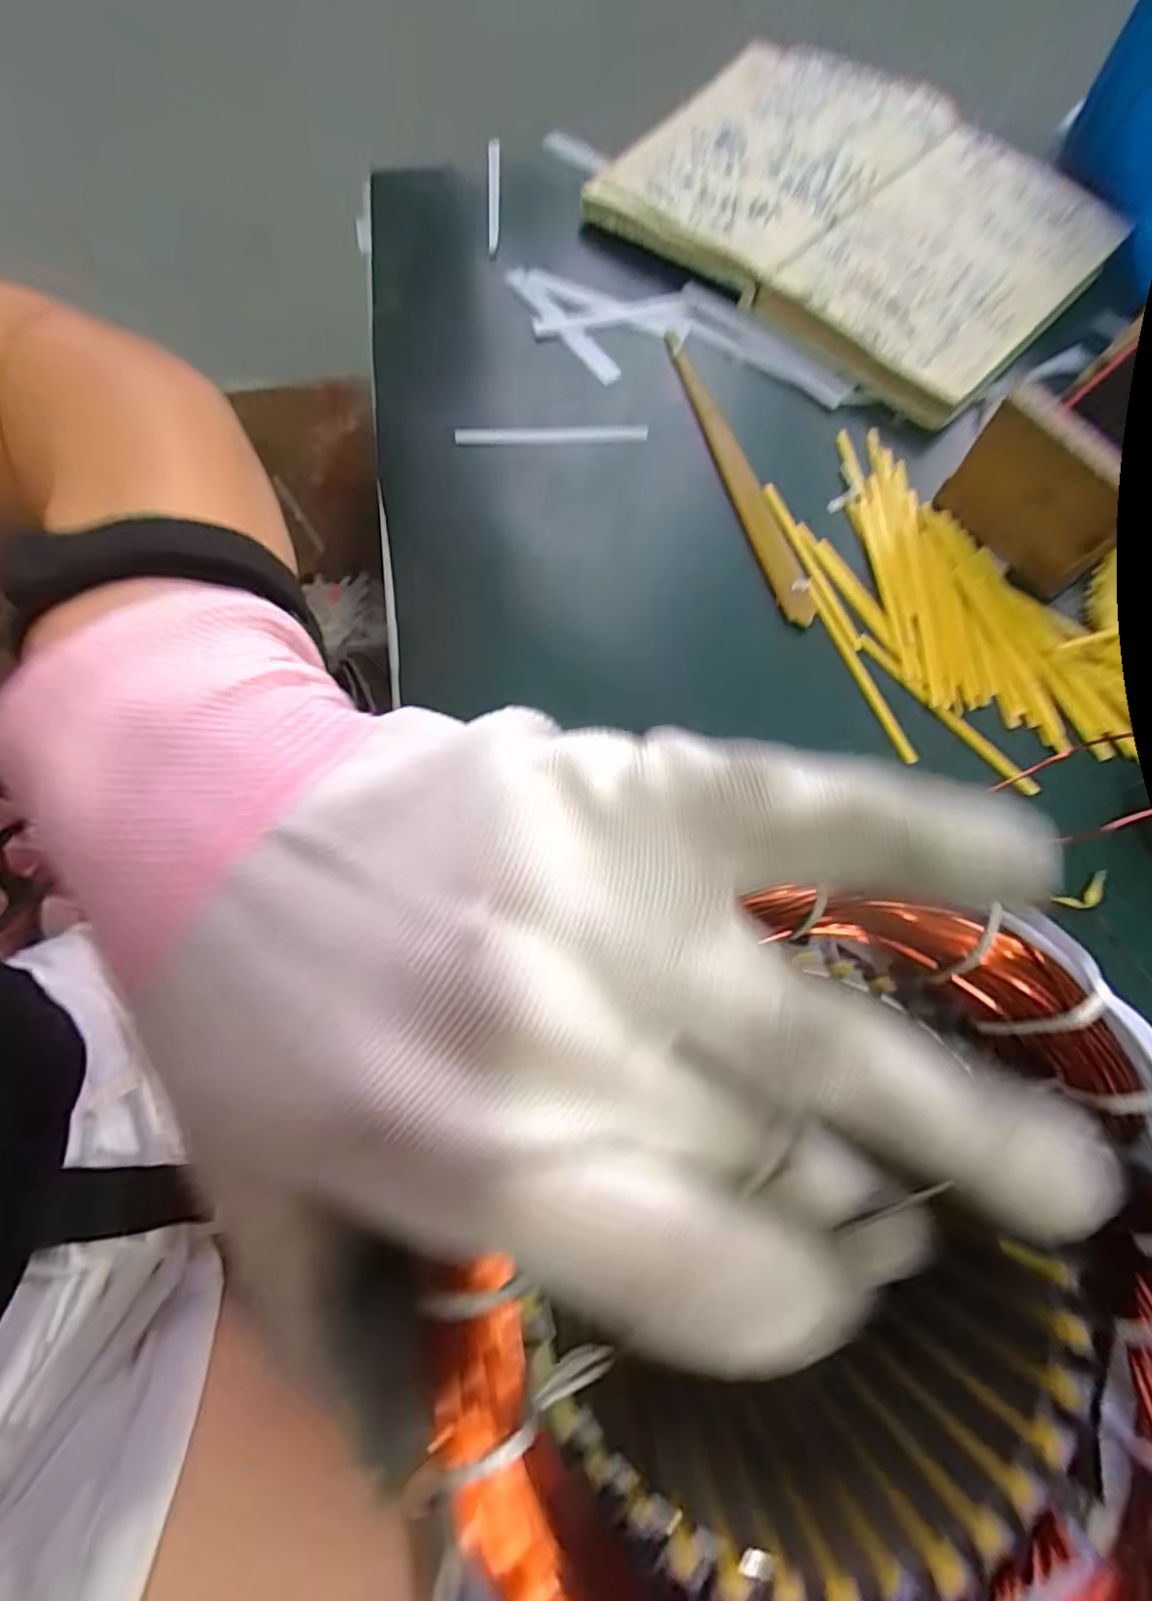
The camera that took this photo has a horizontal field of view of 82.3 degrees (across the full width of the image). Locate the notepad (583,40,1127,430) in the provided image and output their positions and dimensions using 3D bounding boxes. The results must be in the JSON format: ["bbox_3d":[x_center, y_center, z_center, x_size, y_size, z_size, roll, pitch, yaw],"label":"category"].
[{"bbox_3d":[0.178,-0.385,0.432,0.297,0.034,0.222,39,75,11],"label":"notepad"}]

